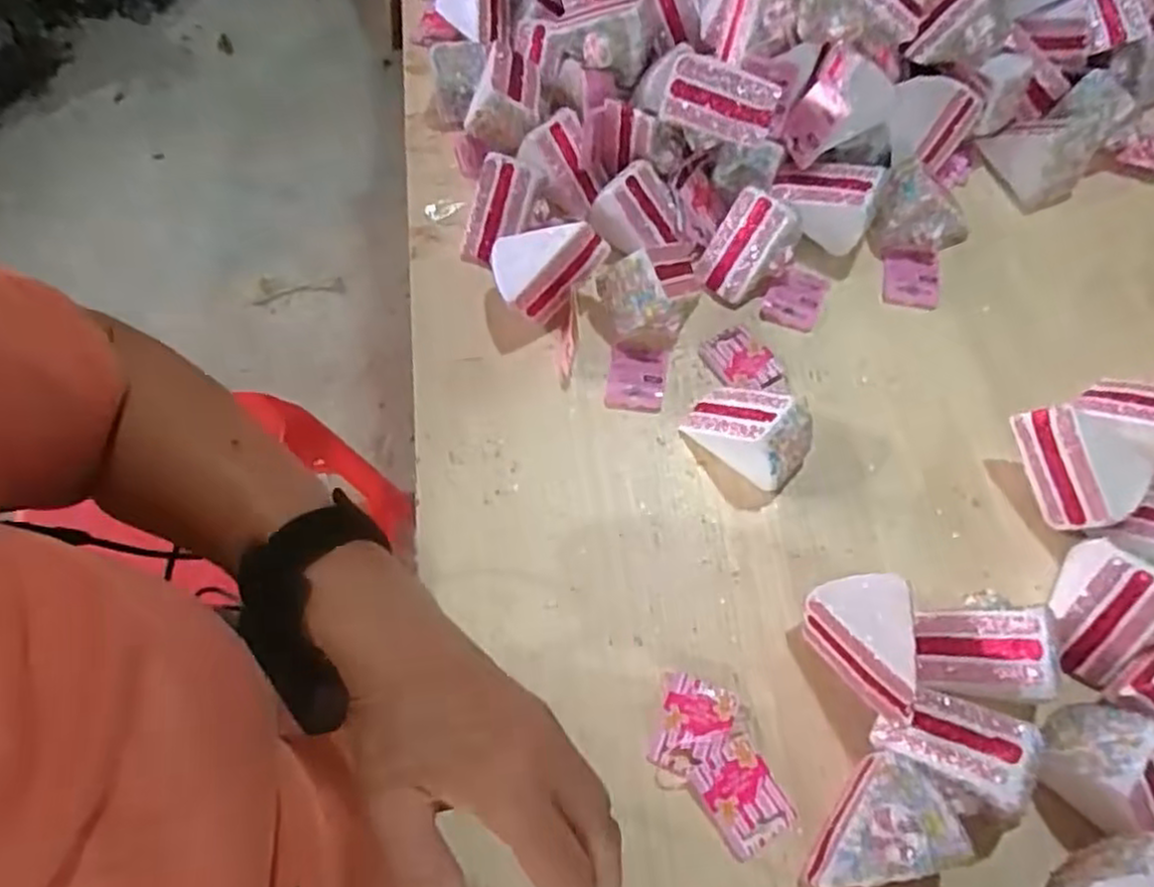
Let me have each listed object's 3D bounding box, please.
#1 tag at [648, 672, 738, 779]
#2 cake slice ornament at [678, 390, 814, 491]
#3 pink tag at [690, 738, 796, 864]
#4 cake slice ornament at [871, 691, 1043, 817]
[{"bbox_3d":[0.077,0.187,0.485,0.044,0.008,0.060,18,67,9],"label":"tag"},{"bbox_3d":[0.128,-0.012,0.550,0.090,0.062,0.053,39,72,16],"label":"cake slice ornament"},{"bbox_3d":[0.104,0.222,0.465,0.046,0.009,0.067,-29,69,-12],"label":"pink tag"},{"bbox_3d":[0.233,0.187,0.449,0.081,0.052,0.062,28,69,13],"label":"cake slice ornament"}]

